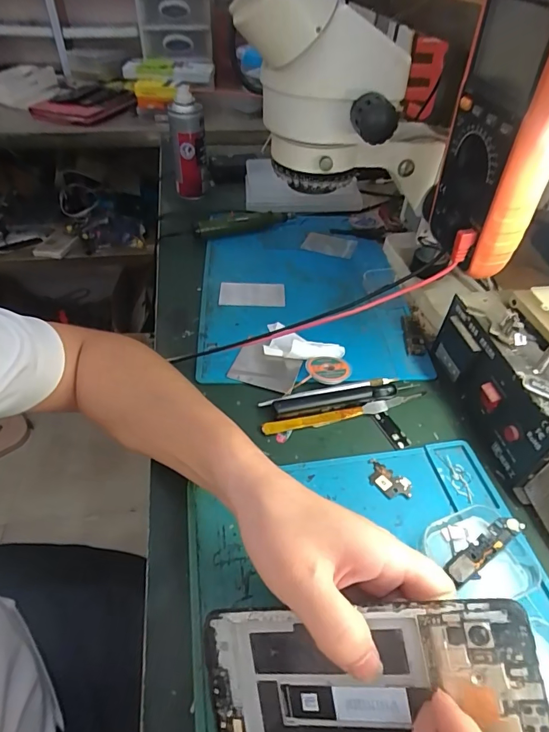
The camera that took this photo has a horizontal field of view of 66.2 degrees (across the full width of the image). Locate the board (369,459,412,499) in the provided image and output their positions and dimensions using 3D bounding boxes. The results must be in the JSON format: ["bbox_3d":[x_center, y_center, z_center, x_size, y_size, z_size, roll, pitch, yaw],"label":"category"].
[{"bbox_3d":[0.095,0.097,0.353,0.040,0.004,0.024,27,50,21],"label":"board"}]

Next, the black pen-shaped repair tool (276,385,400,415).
[{"bbox_3d":[0.060,0.032,0.400,0.121,0.012,0.013,-8,46,-11],"label":"black pen-shaped repair tool"}]

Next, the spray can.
[{"bbox_3d":[-0.137,-0.351,0.672,0.056,0.143,0.044,-9,47,-11],"label":"spray can"}]

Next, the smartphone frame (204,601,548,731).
[{"bbox_3d":[0.041,0.155,0.205,0.158,0.007,0.073,-12,84,17],"label":"smartphone frame"}]

